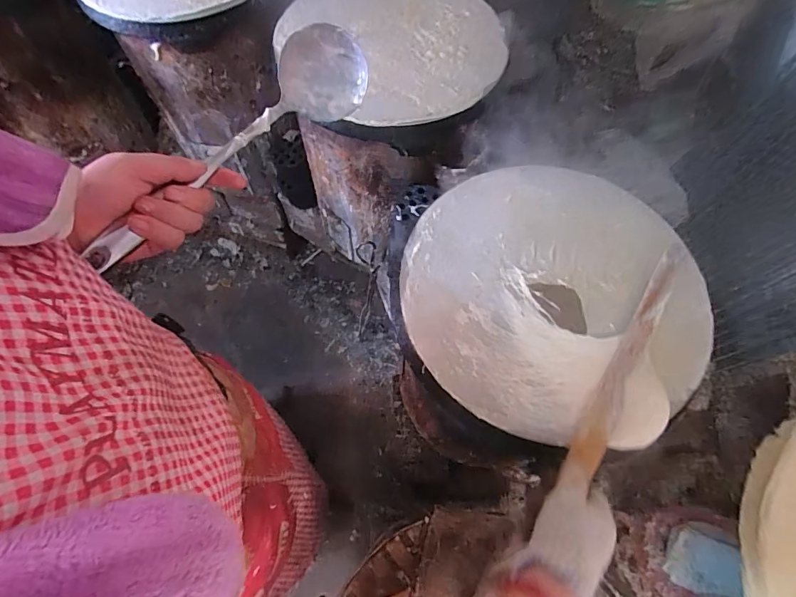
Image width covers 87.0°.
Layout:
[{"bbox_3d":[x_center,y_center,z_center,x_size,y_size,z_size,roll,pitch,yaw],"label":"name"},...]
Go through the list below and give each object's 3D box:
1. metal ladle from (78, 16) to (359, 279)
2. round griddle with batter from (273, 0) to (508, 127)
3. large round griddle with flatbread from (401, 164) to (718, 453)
[{"bbox_3d":[-0.150,-0.148,0.404,0.079,0.075,0.345,29,63,11],"label":"metal ladle"},{"bbox_3d":[-0.007,-0.431,0.685,0.375,0.038,0.369,1,66,-1],"label":"round griddle with batter"},{"bbox_3d":[0.194,-0.013,0.517,0.357,0.024,0.360,1,66,-1],"label":"large round griddle with flatbread"}]

